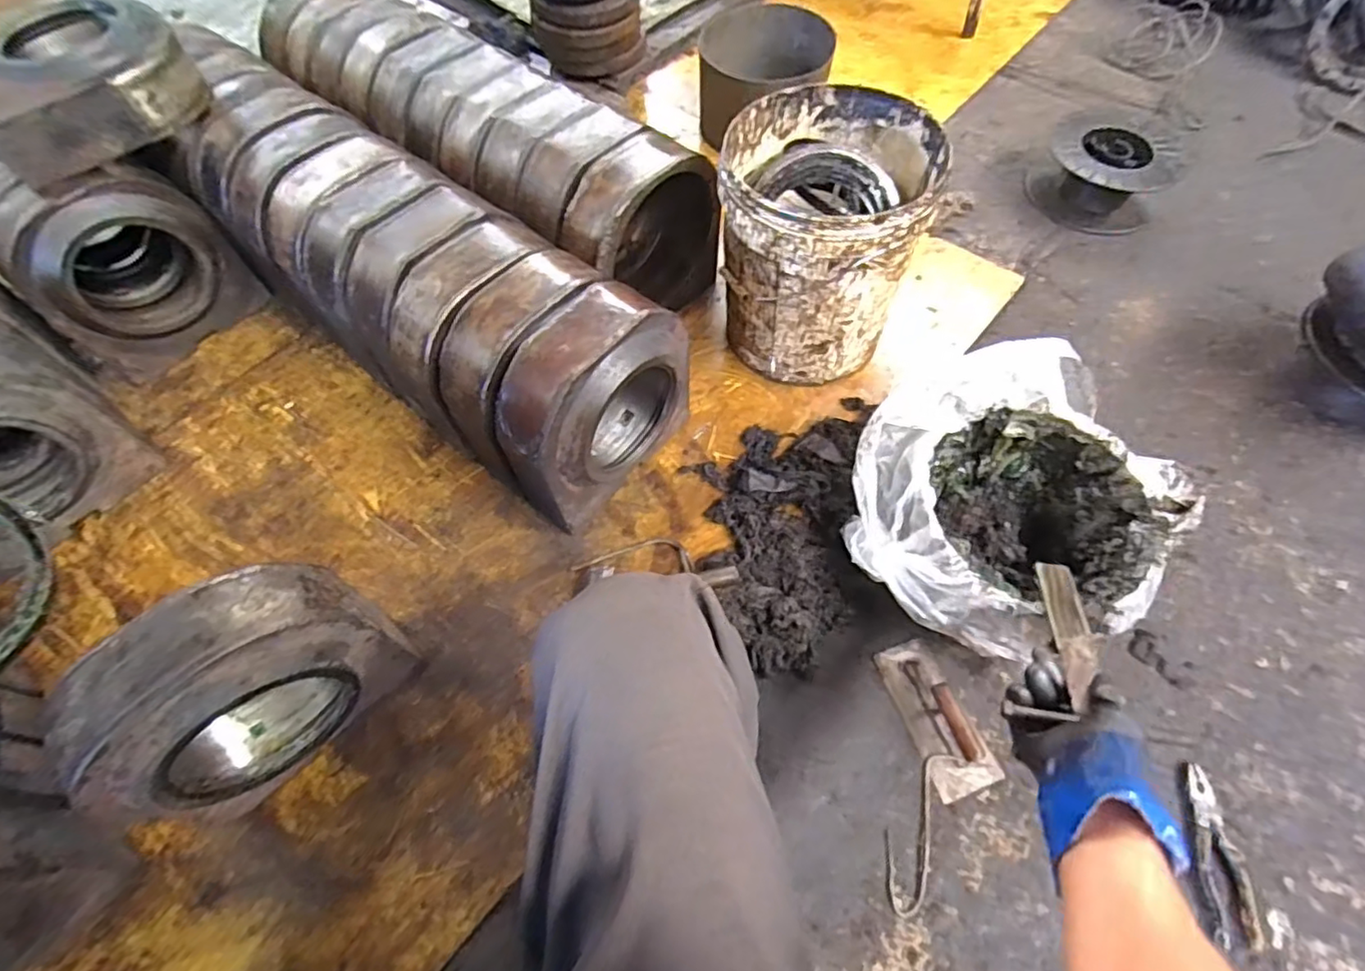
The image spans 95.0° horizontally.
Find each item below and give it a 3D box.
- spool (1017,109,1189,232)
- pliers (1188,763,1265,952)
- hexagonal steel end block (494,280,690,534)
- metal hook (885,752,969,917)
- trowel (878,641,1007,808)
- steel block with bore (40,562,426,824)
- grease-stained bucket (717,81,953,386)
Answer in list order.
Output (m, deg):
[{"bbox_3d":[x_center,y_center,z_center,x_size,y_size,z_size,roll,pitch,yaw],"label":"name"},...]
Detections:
[{"bbox_3d":[0.885,-0.667,1.304,0.256,0.107,0.245,32,66,18],"label":"spool"},{"bbox_3d":[0.636,0.436,0.746,0.056,0.020,0.181,7,61,5],"label":"pliers"},{"bbox_3d":[-0.115,-0.103,0.891,0.117,0.301,0.280,35,67,19],"label":"hexagonal steel end block"},{"bbox_3d":[0.289,0.417,0.767,0.058,0.004,0.194,25,64,15],"label":"metal hook"},{"bbox_3d":[0.333,0.292,0.807,0.077,0.059,0.191,-17,61,-8],"label":"trowel"},{"bbox_3d":[-0.473,0.236,0.693,0.109,0.299,0.278,39,68,20],"label":"steel block with bore"},{"bbox_3d":[0.214,-0.383,1.023,0.302,0.352,0.319,14,62,8],"label":"grease-stained bucket"}]

